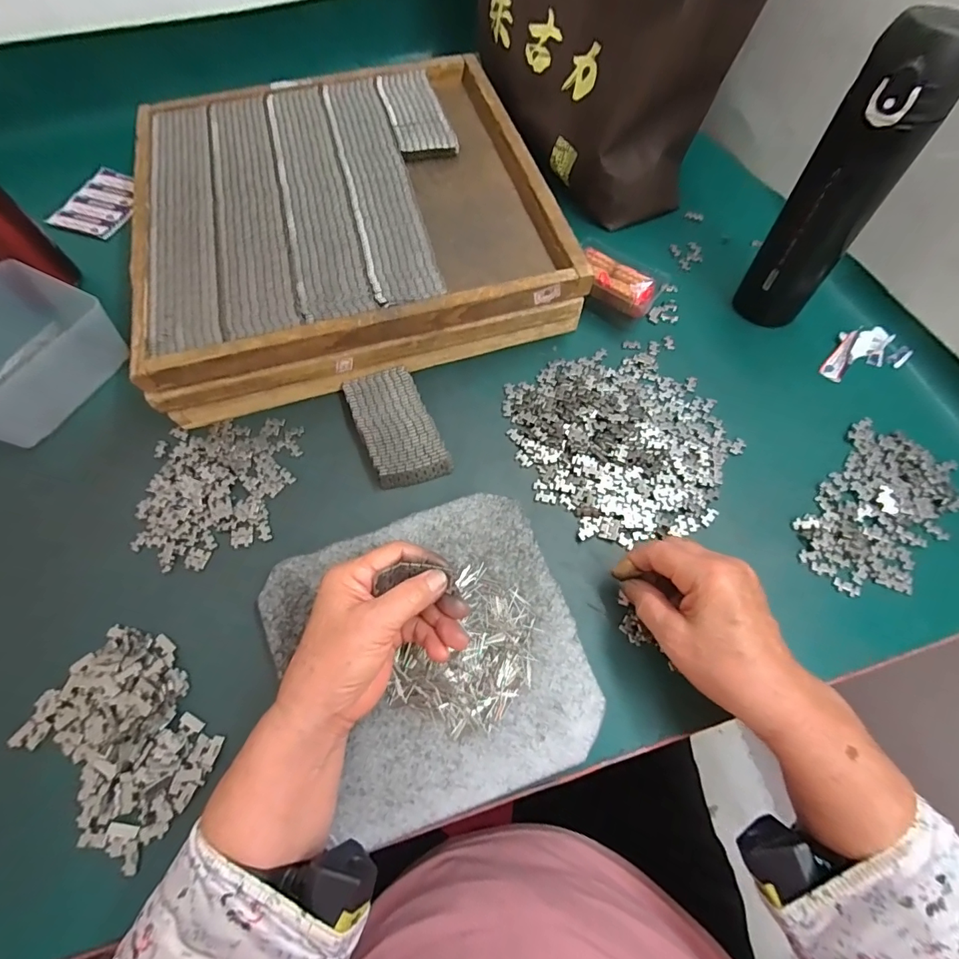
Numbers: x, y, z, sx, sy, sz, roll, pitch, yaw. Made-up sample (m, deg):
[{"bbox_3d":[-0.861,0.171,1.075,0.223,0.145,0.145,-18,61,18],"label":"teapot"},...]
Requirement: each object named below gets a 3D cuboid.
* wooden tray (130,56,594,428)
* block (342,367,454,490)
[{"bbox_3d":[-0.142,-0.282,0.500,0.384,0.080,0.390,-15,65,-6],"label":"wooden tray"},{"bbox_3d":[-0.077,-0.050,0.425,0.062,0.016,0.120,-22,66,-9],"label":"block"}]

